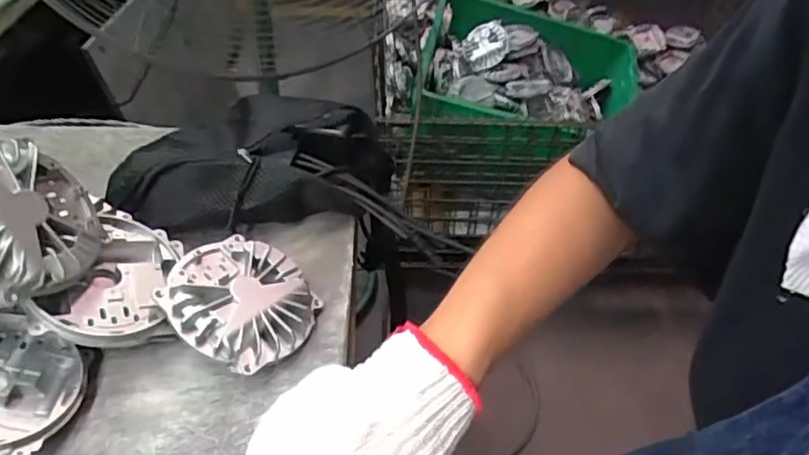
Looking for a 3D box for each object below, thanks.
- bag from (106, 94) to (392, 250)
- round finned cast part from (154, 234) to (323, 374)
[{"bbox_3d":[-0.142,-0.059,0.587,0.265,0.068,0.131,-8,43,-12],"label":"bag"},{"bbox_3d":[-0.124,0.057,0.464,0.106,0.032,0.106,15,41,-13],"label":"round finned cast part"}]

